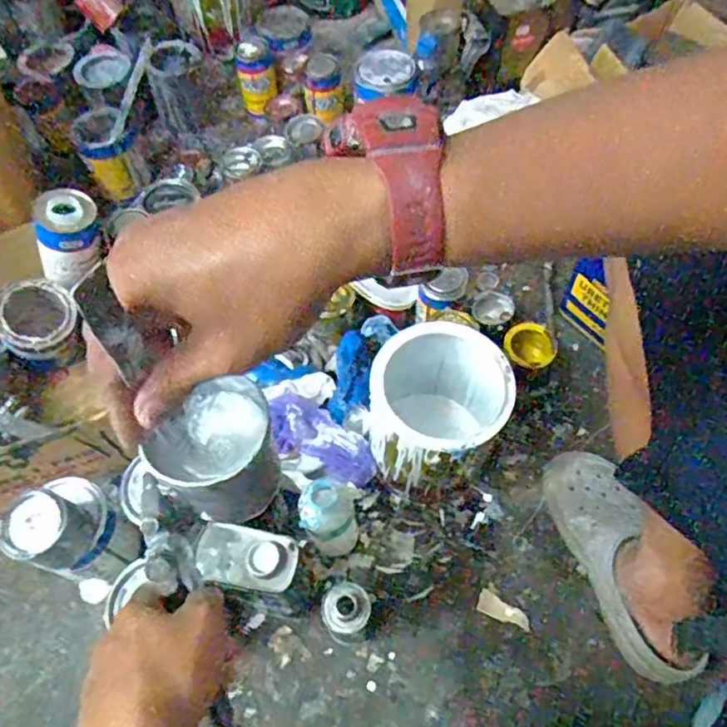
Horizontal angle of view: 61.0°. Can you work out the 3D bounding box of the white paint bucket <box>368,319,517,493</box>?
[{"bbox_3d":[0.095,0.078,0.819,0.164,0.240,0.174,-1,60,2],"label":"white paint bucket"}]

